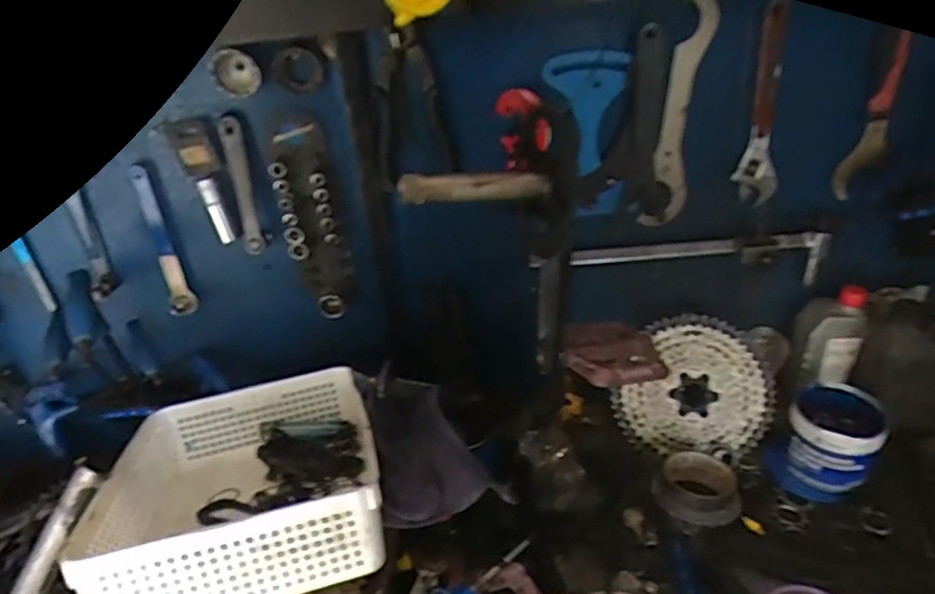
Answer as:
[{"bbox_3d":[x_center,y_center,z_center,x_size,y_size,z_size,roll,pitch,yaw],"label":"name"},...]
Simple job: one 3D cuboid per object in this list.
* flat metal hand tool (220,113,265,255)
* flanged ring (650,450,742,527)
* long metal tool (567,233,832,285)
[{"bbox_3d":[-0.266,-0.129,0.733,0.028,0.161,0.010,3,25,12],"label":"flat metal hand tool"},{"bbox_3d":[0.281,0.235,0.767,0.099,0.034,0.109,5,32,18],"label":"flanged ring"},{"bbox_3d":[0.315,-0.049,0.845,0.342,0.060,0.020,-4,30,3],"label":"long metal tool"}]

